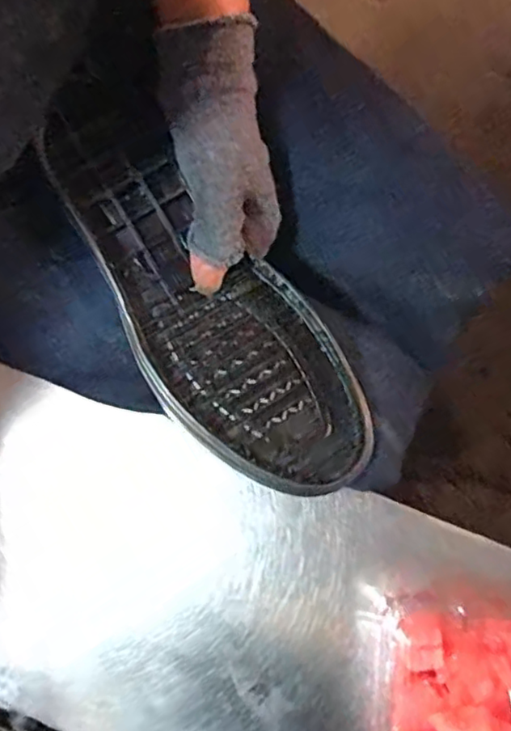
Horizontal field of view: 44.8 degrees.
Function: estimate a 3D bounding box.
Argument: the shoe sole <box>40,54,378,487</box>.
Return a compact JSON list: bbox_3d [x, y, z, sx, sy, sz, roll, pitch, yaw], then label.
[{"bbox_3d":[-0.038,-0.049,0.390,0.105,0.029,0.290,-33,87,-6],"label":"shoe sole"}]

